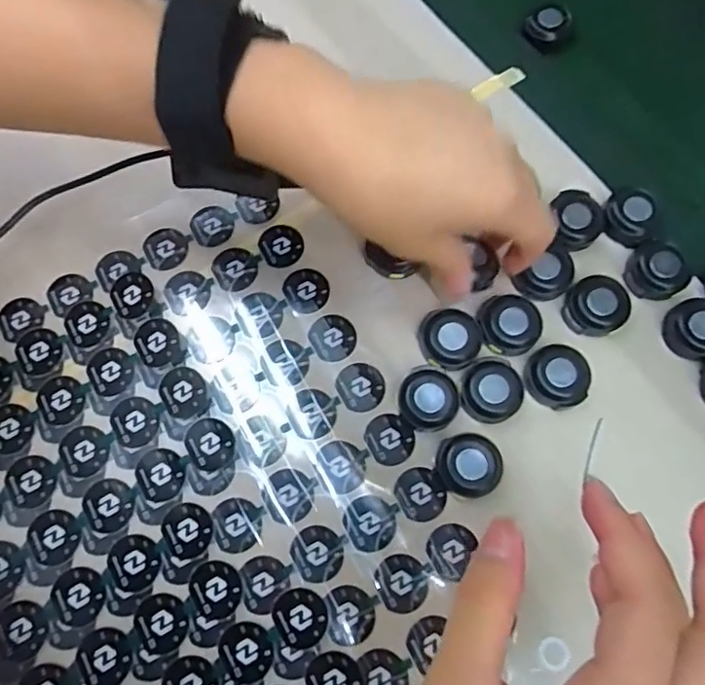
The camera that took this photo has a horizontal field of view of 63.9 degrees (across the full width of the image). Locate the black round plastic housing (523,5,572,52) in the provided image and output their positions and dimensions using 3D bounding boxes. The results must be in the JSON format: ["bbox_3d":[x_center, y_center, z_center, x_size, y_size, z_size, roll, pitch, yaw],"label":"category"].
[{"bbox_3d":[0.116,-0.190,0.339,0.026,0.011,0.023,25,76,9],"label":"black round plastic housing"}]

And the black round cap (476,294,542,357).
[{"bbox_3d":[0.078,-0.009,0.278,0.029,0.009,0.029,0,74,2],"label":"black round cap"}]

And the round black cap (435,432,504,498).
[{"bbox_3d":[0.054,0.057,0.262,0.028,0.012,0.028,0,74,2],"label":"round black cap"}]

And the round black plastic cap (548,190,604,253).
[{"bbox_3d":[0.116,-0.063,0.292,0.025,0.007,0.031,0,74,2],"label":"round black plastic cap"}]

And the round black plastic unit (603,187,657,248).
[{"bbox_3d":[0.143,-0.065,0.291,0.025,0.012,0.026,0,74,2],"label":"round black plastic unit"}]

